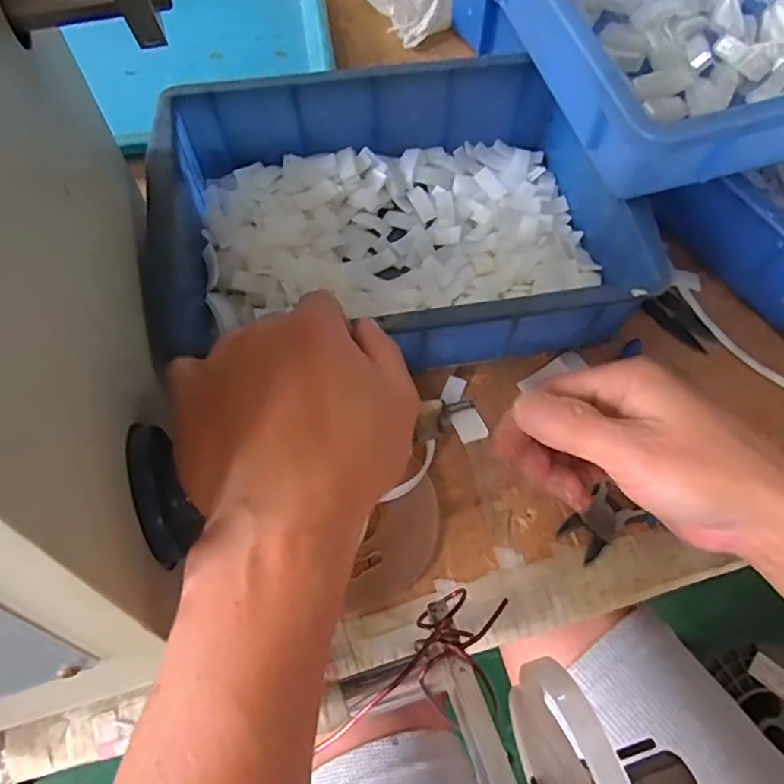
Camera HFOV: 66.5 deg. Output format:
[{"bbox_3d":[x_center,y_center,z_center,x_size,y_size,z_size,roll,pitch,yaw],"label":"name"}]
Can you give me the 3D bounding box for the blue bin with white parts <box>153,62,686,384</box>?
[{"bbox_3d":[0.004,-0.114,0.399,0.275,0.079,0.196,-8,66,-5],"label":"blue bin with white parts"}]

